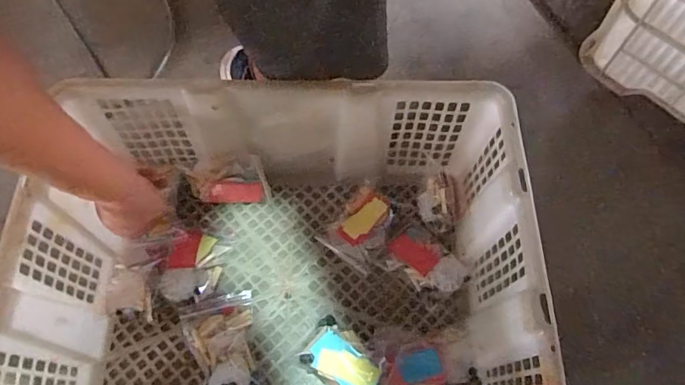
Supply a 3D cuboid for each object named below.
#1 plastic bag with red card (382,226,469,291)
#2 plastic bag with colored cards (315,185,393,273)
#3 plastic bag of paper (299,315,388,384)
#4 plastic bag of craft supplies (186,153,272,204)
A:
[{"bbox_3d":[0.100,0.080,0.578,0.094,0.030,0.061,35,69,15],"label":"plastic bag with red card"},{"bbox_3d":[0.024,0.044,0.602,0.066,0.021,0.090,35,70,16],"label":"plastic bag with colored cards"},{"bbox_3d":[0.004,0.184,0.532,0.093,0.035,0.058,31,69,14],"label":"plastic bag of paper"},{"bbox_3d":[-0.139,-0.008,0.606,0.090,0.065,0.021,-14,34,-1],"label":"plastic bag of craft supplies"}]

